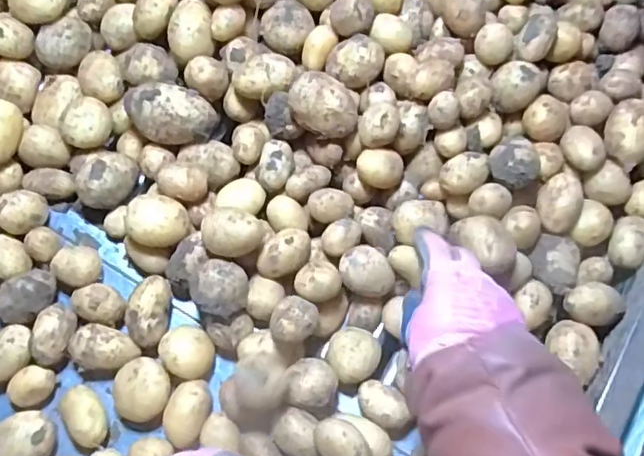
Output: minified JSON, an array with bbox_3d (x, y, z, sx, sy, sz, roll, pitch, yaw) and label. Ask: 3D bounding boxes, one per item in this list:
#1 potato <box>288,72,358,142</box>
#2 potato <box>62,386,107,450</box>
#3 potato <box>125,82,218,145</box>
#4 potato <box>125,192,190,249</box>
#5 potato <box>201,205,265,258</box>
[{"bbox_3d":[0.001,-0.110,0.523,0.064,0.036,0.045,18,68,5],"label":"potato"},{"bbox_3d":[-0.203,0.162,0.505,0.029,0.029,0.053,-31,72,-14],"label":"potato"},{"bbox_3d":[-0.143,-0.106,0.553,0.084,0.045,0.048,-3,68,-3],"label":"potato"},{"bbox_3d":[-0.149,-0.004,0.529,0.052,0.036,0.047,30,70,10],"label":"potato"},{"bbox_3d":[-0.078,0.007,0.508,0.054,0.047,0.040,4,68,-1],"label":"potato"}]

